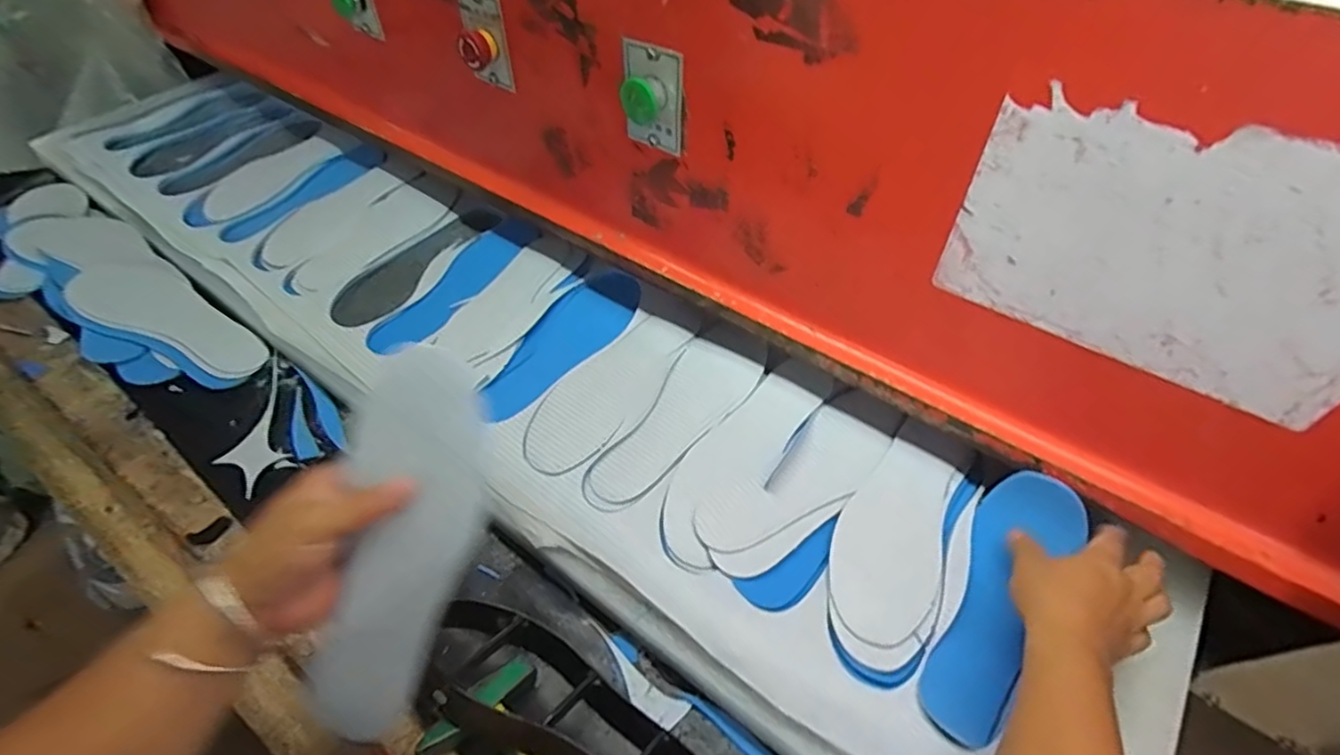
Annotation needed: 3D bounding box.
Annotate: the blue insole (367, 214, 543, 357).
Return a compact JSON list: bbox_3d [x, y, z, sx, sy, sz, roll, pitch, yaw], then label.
[{"bbox_3d":[-0.257,-0.115,0.770,0.072,0.013,0.261,26,56,18],"label":"blue insole"}]

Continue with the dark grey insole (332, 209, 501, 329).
[{"bbox_3d":[-0.324,-0.147,0.810,0.078,0.011,0.250,24,56,19],"label":"dark grey insole"}]

